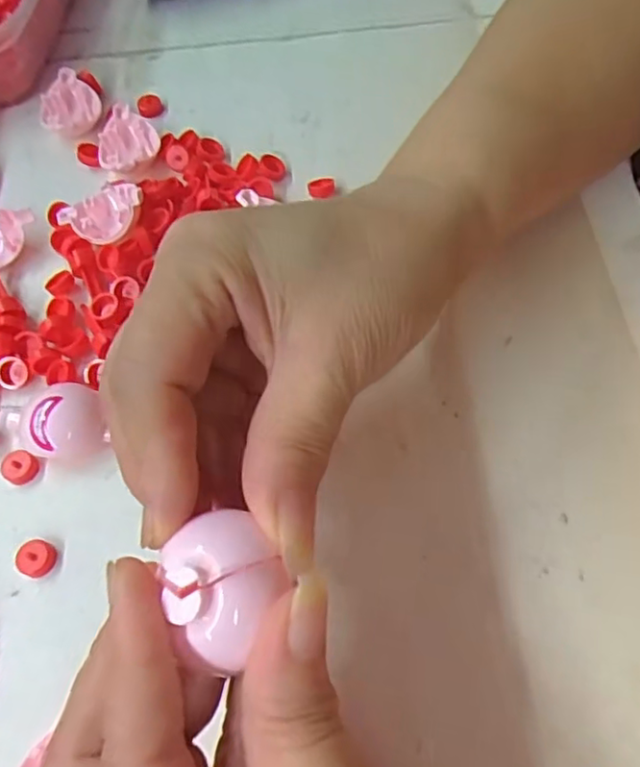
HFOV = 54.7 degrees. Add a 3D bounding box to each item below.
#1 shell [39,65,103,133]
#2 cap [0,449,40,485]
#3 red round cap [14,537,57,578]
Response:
[{"bbox_3d":[-0.125,-0.139,0.308,0.028,0.012,0.033,-39,67,-16],"label":"shell"},{"bbox_3d":[-0.111,0.031,0.228,0.012,0.007,0.012,-1,62,2],"label":"cap"},{"bbox_3d":[-0.098,0.060,0.214,0.012,0.005,0.013,-1,62,2],"label":"red round cap"}]

